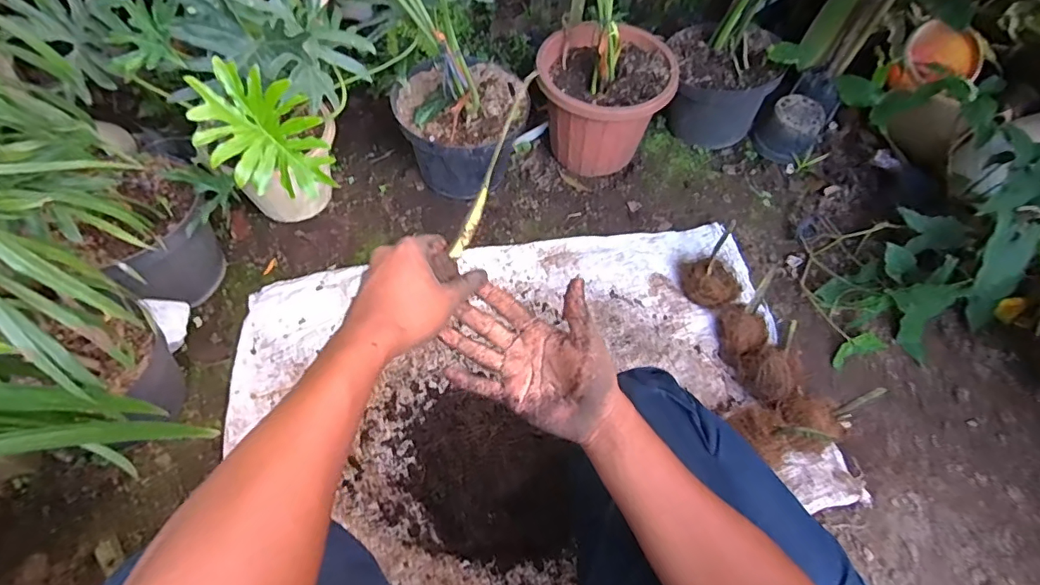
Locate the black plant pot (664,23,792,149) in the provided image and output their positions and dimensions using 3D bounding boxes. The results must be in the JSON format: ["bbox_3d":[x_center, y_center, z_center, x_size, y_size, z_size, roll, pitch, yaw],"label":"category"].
[{"bbox_3d":[0.474,-0.495,1.218,0.233,0.218,0.254,0,56,0],"label":"black plant pot"}]

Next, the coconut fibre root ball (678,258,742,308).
[{"bbox_3d":[0.373,-0.032,0.974,0.114,0.070,0.106,0,56,0],"label":"coconut fibre root ball"}]

